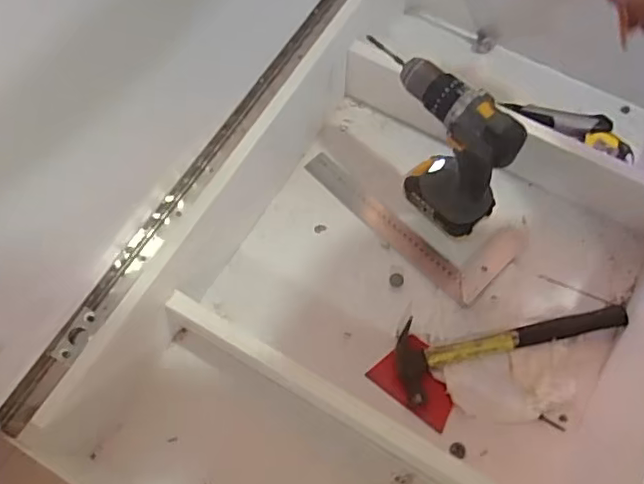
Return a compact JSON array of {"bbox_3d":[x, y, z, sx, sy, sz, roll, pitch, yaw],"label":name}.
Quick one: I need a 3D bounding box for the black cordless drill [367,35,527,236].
[{"bbox_3d":[0.140,-0.124,0.740,0.071,0.210,0.200,-41,72,-16],"label":"black cordless drill"}]

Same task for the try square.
[{"bbox_3d":[0.130,-0.052,0.829,0.302,0.013,0.133,42,73,16],"label":"try square"}]

